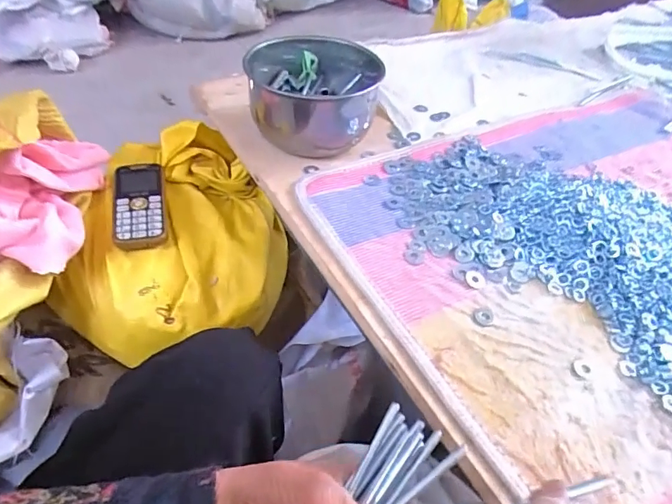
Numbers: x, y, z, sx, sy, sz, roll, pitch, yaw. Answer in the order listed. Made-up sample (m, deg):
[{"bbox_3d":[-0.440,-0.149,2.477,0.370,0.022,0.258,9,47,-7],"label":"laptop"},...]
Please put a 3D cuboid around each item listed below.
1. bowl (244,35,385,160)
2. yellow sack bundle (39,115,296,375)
[{"bbox_3d":[-0.022,-0.197,0.595,0.152,0.085,0.187,-6,47,-12],"label":"bowl"},{"bbox_3d":[-0.192,-0.028,0.571,0.256,0.126,0.271,-3,47,-9],"label":"yellow sack bundle"}]

